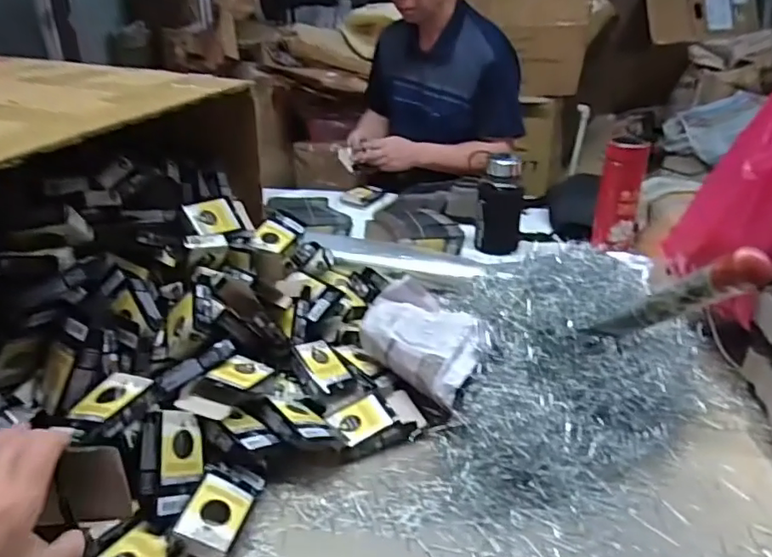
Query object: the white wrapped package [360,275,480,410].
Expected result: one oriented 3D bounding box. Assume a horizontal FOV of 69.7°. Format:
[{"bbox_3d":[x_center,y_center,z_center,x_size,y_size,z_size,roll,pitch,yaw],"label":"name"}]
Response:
[{"bbox_3d":[0.044,0.068,0.643,0.161,0.032,0.107,31,62,34],"label":"white wrapped package"}]

